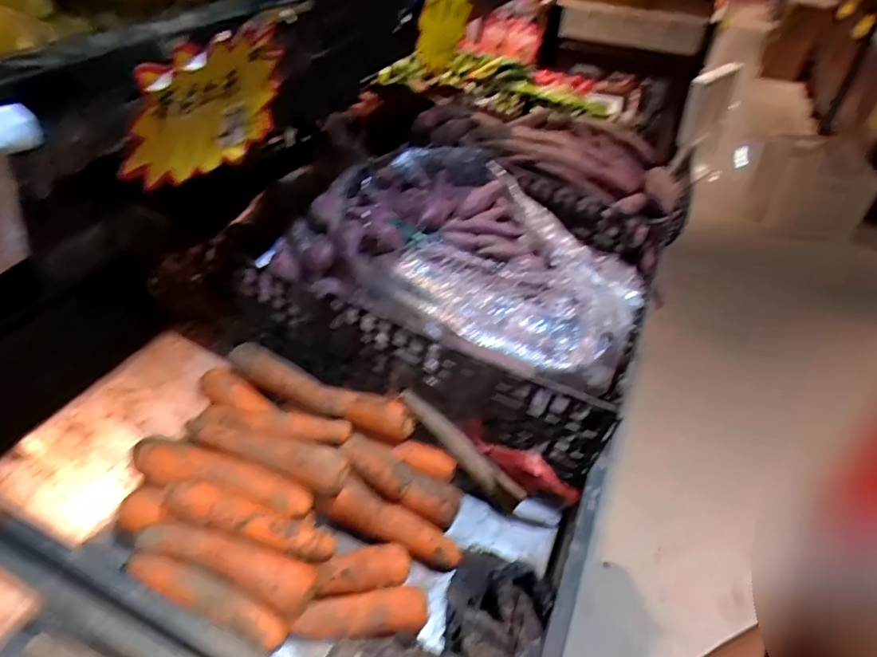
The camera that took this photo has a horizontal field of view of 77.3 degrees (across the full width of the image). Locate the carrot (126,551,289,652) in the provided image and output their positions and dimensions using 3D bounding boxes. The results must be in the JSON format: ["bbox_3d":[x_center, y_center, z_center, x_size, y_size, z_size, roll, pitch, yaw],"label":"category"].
[{"bbox_3d":[-0.215,0.250,0.512,0.158,0.025,0.033,17,42,14],"label":"carrot"}]

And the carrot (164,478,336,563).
[{"bbox_3d":[-0.189,0.191,0.552,0.173,0.030,0.041,23,41,-5],"label":"carrot"}]

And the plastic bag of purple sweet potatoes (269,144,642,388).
[{"bbox_3d":[0.062,-0.132,0.822,0.486,0.097,0.465,20,43,17],"label":"plastic bag of purple sweet potatoes"}]

